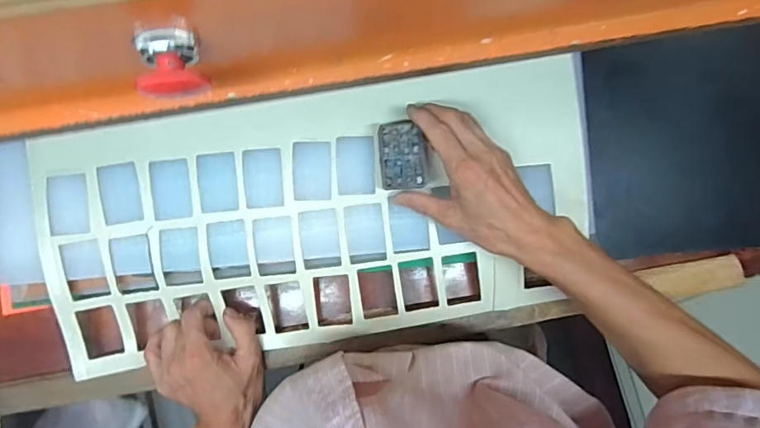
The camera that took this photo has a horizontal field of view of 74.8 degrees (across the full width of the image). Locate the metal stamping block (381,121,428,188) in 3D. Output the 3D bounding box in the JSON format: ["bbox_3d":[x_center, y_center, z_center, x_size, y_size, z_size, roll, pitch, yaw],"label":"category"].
[{"bbox_3d":[0.023,-0.056,0.479,0.047,0.029,0.062,-2,99,-4],"label":"metal stamping block"}]

